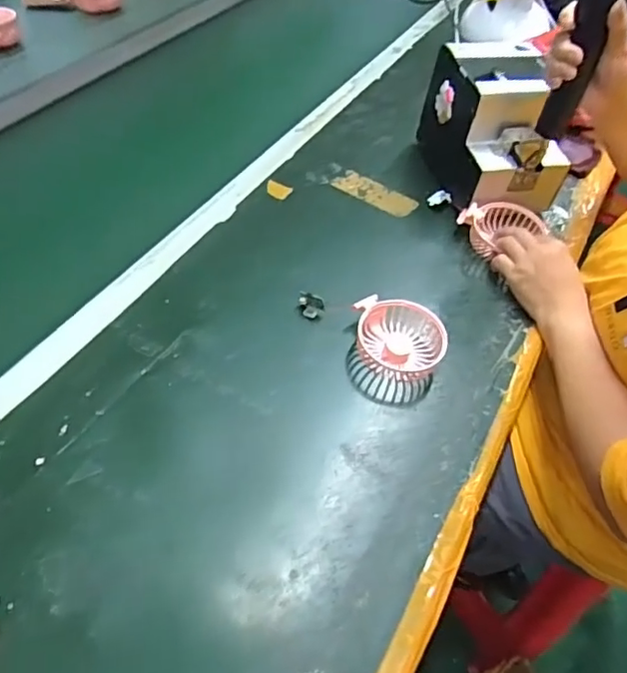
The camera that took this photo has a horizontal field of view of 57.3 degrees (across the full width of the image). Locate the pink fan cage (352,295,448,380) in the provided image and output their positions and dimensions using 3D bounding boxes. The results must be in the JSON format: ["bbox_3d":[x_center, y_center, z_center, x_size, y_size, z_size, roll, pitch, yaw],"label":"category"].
[{"bbox_3d":[0.089,0.002,0.596,0.087,0.034,0.081,0,52,-5],"label":"pink fan cage"}]

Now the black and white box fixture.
[{"bbox_3d":[0.234,-0.262,0.743,0.127,0.147,0.187,-9,53,-12],"label":"black and white box fixture"}]

